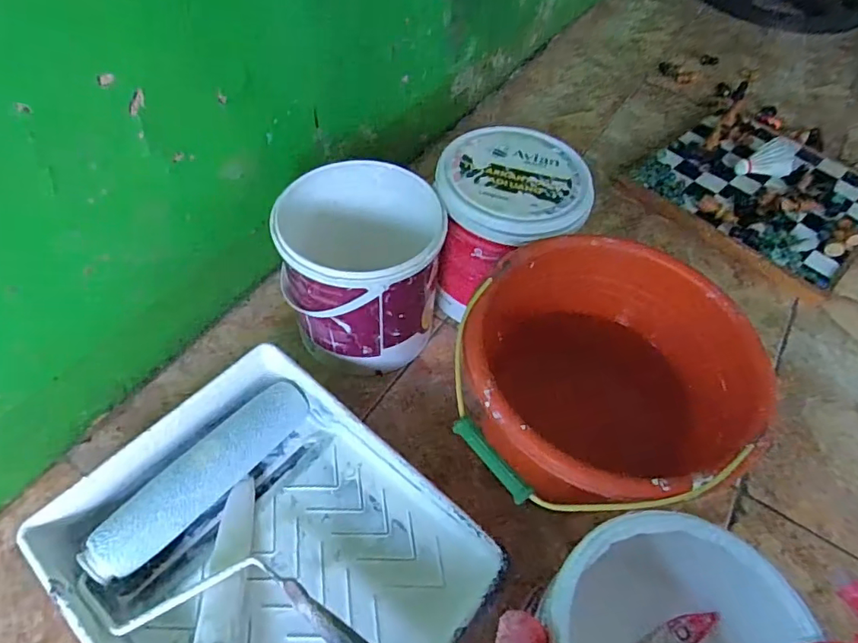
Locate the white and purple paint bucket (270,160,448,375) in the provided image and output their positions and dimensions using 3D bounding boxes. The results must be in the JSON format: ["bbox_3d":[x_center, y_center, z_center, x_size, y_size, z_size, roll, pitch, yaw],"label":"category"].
[{"bbox_3d":[-0.082,-0.061,0.634,0.176,0.188,0.184,2,53,-3],"label":"white and purple paint bucket"}]

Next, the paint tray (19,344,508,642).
[{"bbox_3d":[-0.146,0.222,0.498,0.345,0.072,0.282,36,59,20],"label":"paint tray"}]

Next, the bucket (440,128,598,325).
[{"bbox_3d":[0.093,-0.108,0.679,0.171,0.199,0.173,2,53,-3],"label":"bucket"}]

